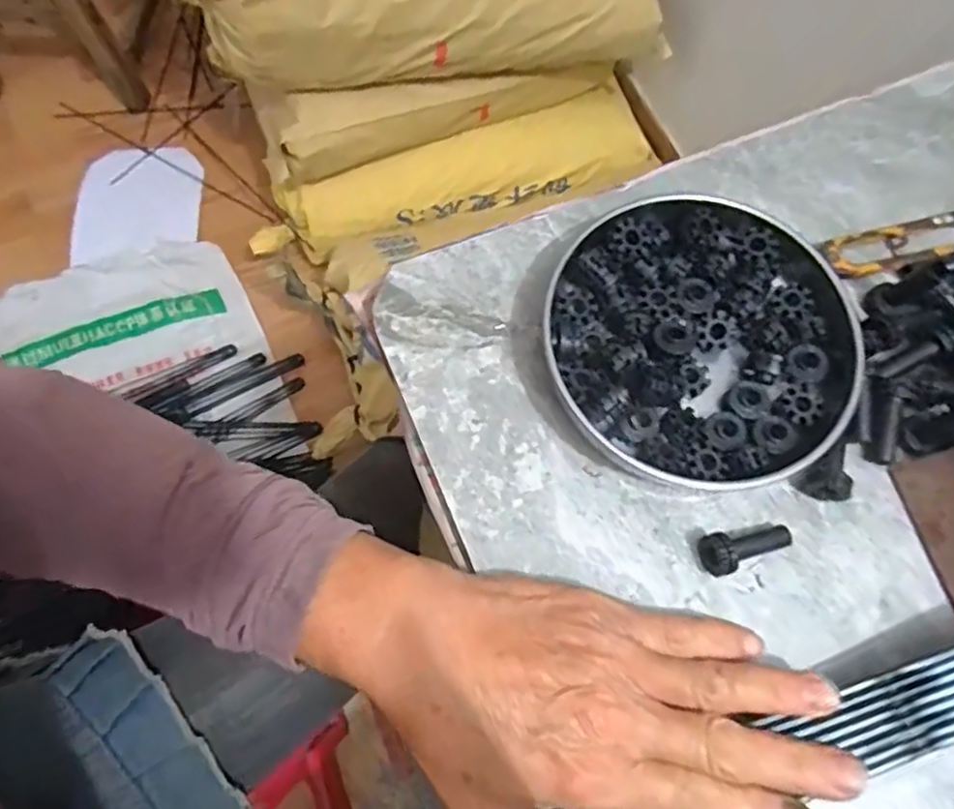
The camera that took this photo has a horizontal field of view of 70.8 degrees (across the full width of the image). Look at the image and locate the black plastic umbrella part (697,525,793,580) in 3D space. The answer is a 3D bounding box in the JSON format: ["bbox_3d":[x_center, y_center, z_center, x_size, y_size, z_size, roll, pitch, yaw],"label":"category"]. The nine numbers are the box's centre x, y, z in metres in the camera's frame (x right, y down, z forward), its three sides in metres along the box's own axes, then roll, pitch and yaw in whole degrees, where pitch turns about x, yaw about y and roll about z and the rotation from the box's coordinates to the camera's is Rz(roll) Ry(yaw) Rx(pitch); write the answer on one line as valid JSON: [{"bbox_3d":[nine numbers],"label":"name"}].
[{"bbox_3d":[0.115,0.060,0.288,0.040,0.013,0.017,-20,72,-7],"label":"black plastic umbrella part"}]

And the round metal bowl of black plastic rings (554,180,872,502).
[{"bbox_3d":[0.102,-0.033,0.312,0.132,0.028,0.140,0,71,0],"label":"round metal bowl of black plastic rings"}]

